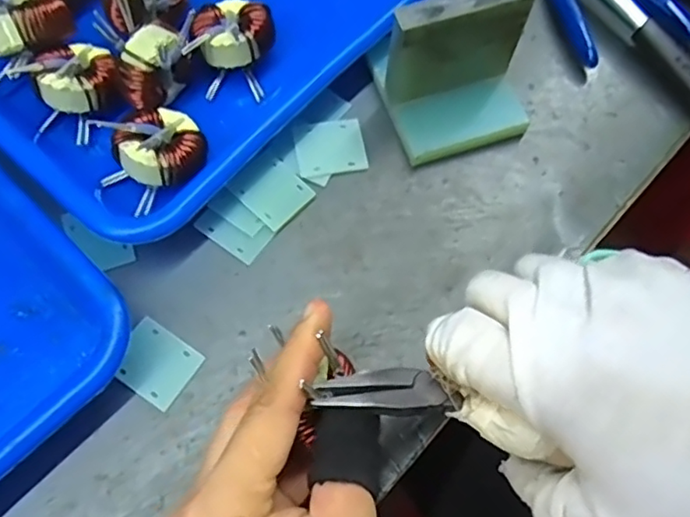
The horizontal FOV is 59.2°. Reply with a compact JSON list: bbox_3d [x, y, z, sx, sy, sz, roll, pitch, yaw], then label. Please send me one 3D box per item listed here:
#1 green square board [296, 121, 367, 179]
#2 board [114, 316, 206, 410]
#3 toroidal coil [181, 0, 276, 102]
[{"bbox_3d":[-0.007,-0.057,0.311,0.033,0.006,0.030,-9,70,-5],"label":"green square board"},{"bbox_3d":[-0.084,0.046,0.270,0.034,0.004,0.029,32,72,10],"label":"board"},{"bbox_3d":[-0.058,-0.111,0.314,0.038,0.028,0.046,9,69,2],"label":"toroidal coil"}]

